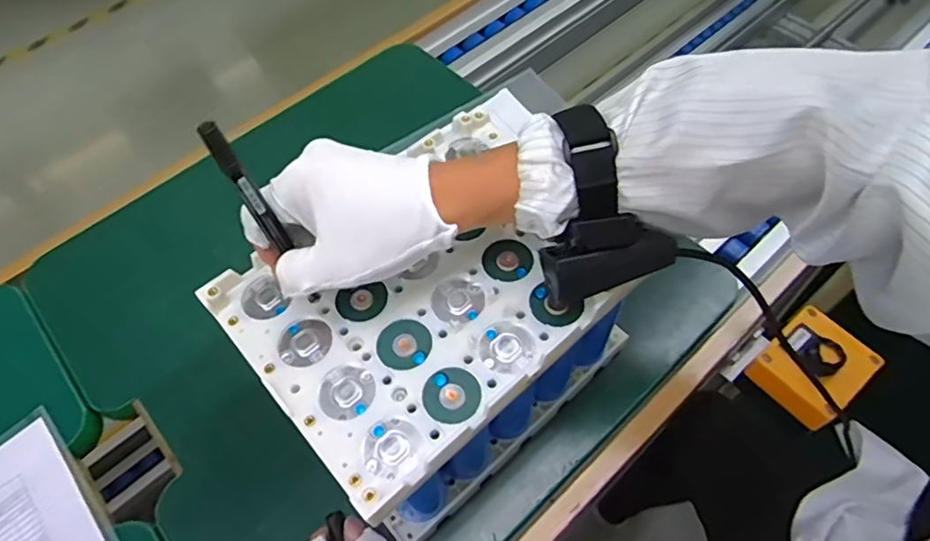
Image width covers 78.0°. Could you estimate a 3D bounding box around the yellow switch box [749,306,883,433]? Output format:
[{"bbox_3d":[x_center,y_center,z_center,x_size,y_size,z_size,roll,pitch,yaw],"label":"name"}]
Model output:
[{"bbox_3d":[0.293,0.078,0.480,0.075,0.046,0.069,-36,63,-18],"label":"yellow switch box"}]

